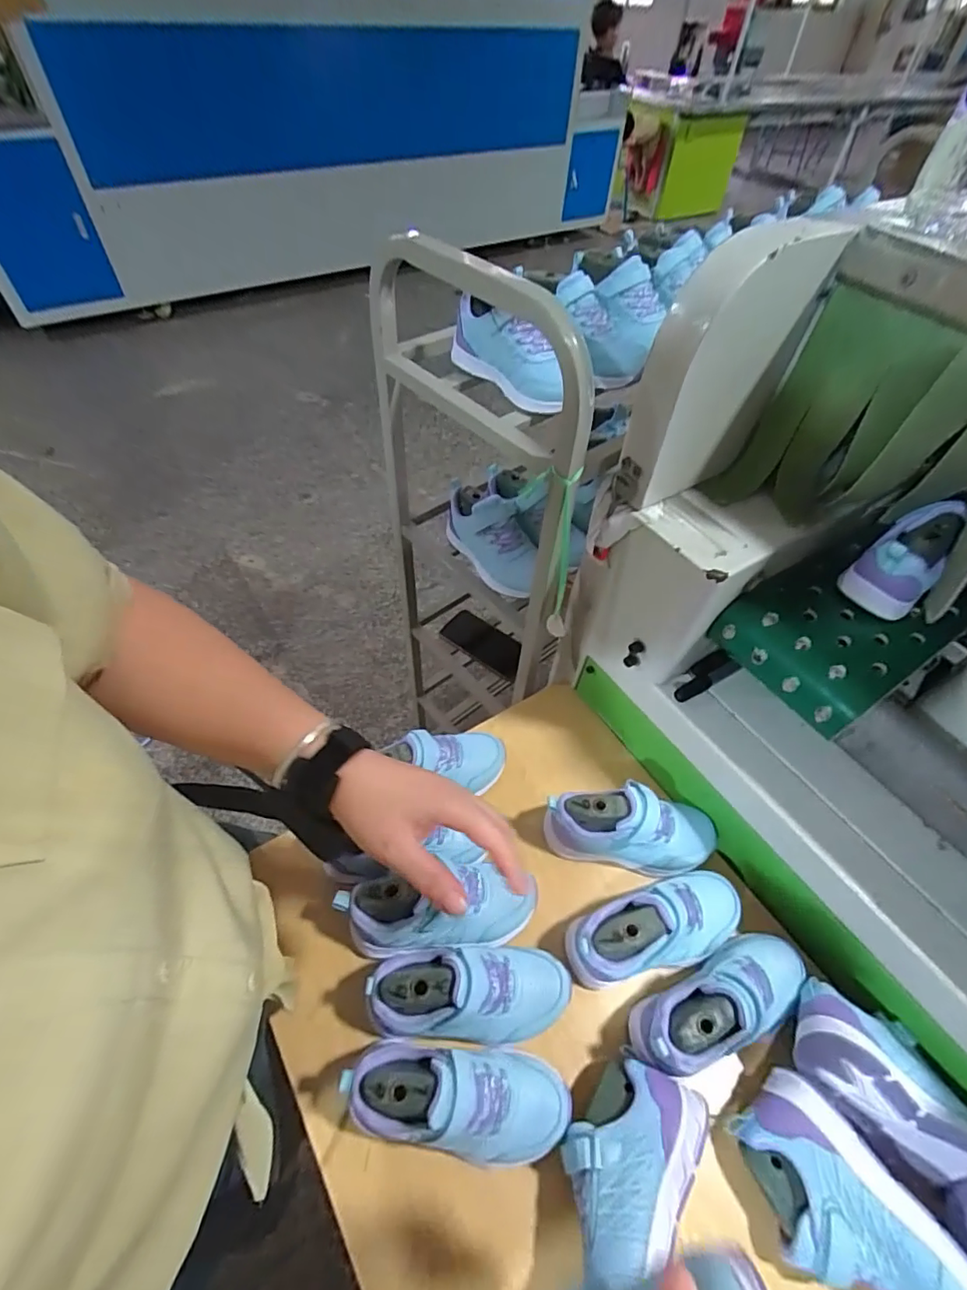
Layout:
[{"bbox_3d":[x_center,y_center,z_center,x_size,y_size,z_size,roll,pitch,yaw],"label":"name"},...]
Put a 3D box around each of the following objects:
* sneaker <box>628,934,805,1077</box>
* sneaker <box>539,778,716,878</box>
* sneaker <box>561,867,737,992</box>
[{"bbox_3d":[0.220,0.319,0.476,0.183,0.069,0.070,-16,56,-14],"label":"sneaker"},{"bbox_3d":[0.159,0.195,0.568,0.184,0.080,0.072,6,53,1],"label":"sneaker"},{"bbox_3d":[0.172,0.267,0.509,0.184,0.069,0.077,-15,55,-13],"label":"sneaker"}]

